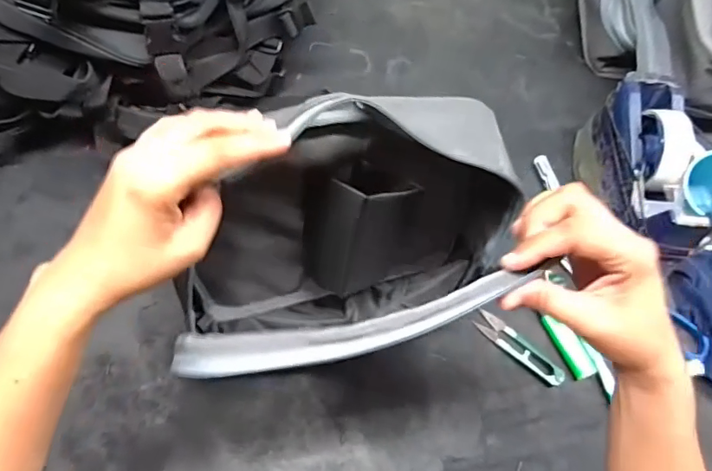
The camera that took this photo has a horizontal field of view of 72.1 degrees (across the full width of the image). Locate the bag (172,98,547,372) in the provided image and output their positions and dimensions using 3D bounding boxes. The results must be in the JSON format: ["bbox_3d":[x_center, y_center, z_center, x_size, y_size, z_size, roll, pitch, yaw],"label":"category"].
[{"bbox_3d":[0.009,0.024,0.404,0.283,0.233,0.163,-17,67,-10],"label":"bag"}]

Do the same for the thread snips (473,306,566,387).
[{"bbox_3d":[0.166,0.114,0.496,0.098,0.005,0.023,38,69,14],"label":"thread snips"}]

